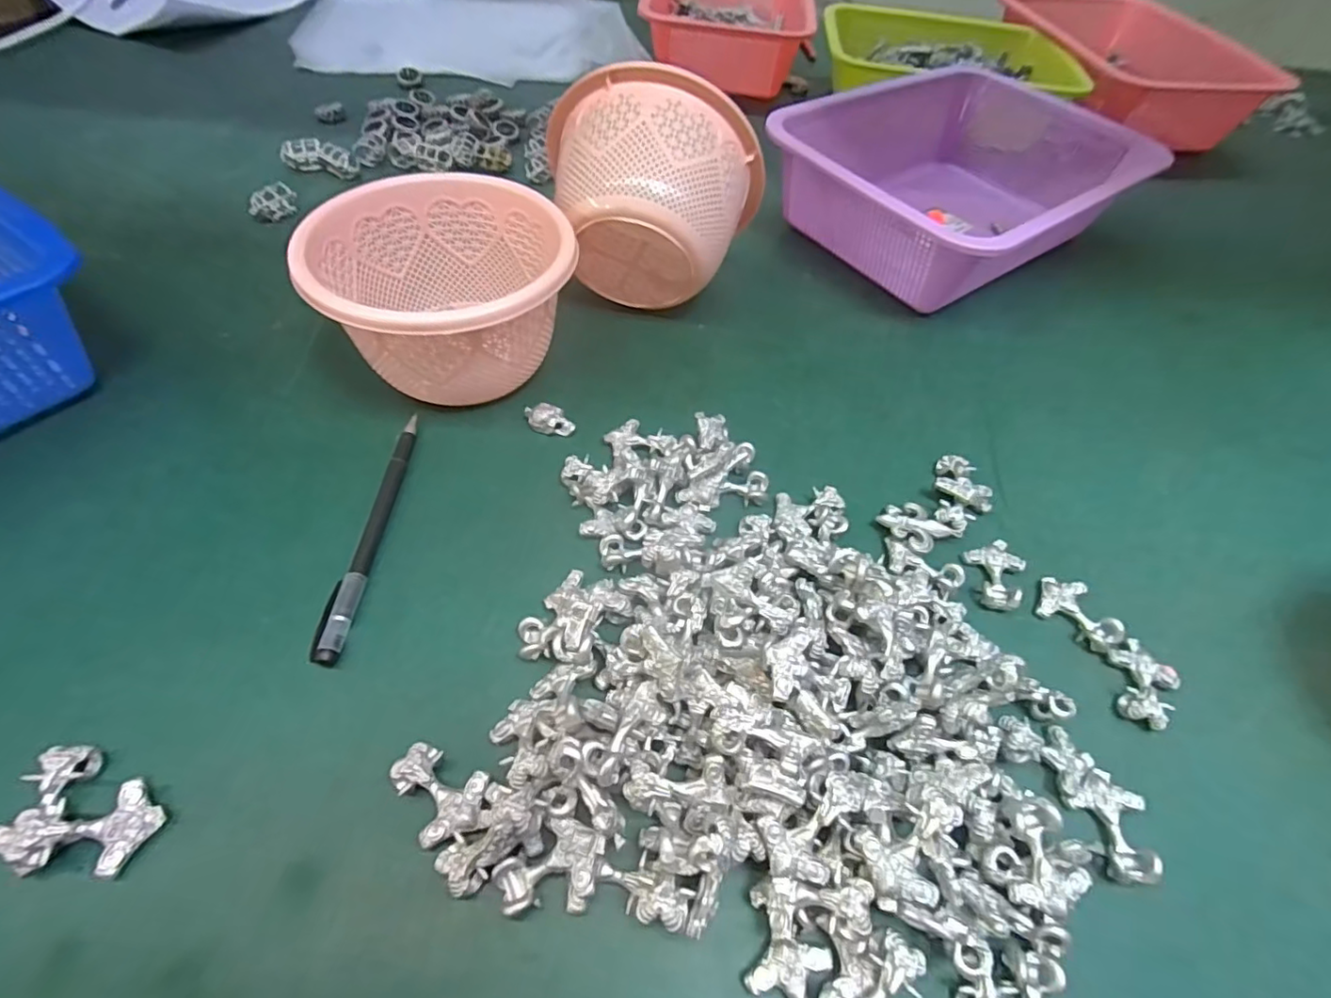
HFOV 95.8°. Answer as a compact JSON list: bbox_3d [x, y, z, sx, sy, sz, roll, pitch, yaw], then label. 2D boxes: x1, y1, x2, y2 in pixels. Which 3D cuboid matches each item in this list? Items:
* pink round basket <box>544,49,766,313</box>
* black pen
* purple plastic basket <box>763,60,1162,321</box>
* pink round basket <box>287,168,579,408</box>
[{"bbox_3d":[-0.008,-0.195,0.403,0.139,0.133,0.081,5,54,-1],"label":"pink round basket"},{"bbox_3d":[-0.152,0.013,0.314,0.012,0.008,0.150,4,54,-2],"label":"black pen"},{"bbox_3d":[0.250,-0.274,0.518,0.282,0.079,0.221,-33,63,-25],"label":"purple plastic basket"},{"bbox_3d":[-0.132,-0.121,0.368,0.139,0.084,0.136,2,54,-3],"label":"pink round basket"}]

